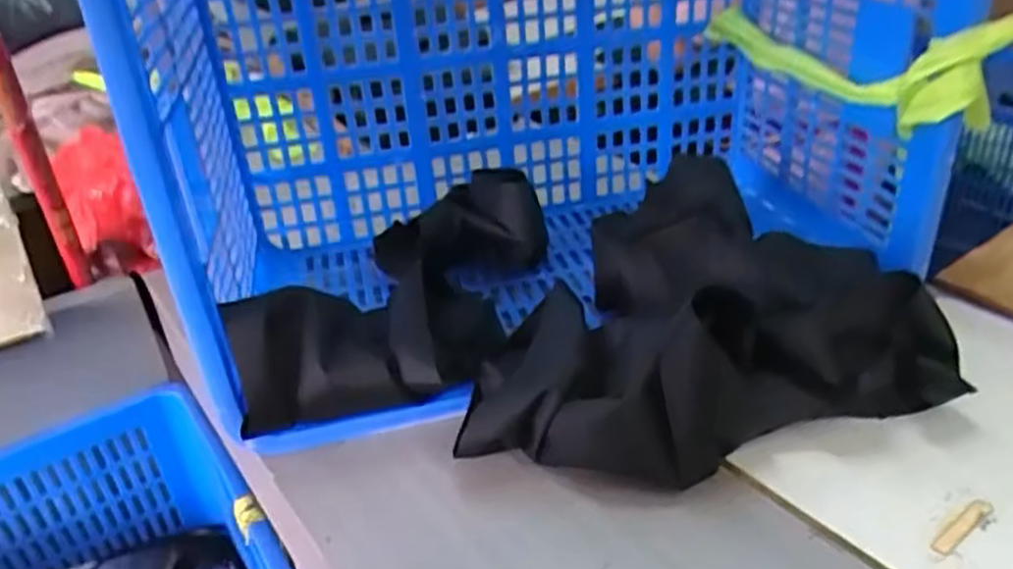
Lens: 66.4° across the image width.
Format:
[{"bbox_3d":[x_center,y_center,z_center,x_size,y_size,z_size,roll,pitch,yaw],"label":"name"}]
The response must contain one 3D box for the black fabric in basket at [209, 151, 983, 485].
[{"bbox_3d":[0.077,0.018,0.644,0.532,0.119,0.280,0,33,9],"label":"black fabric in basket"}]

